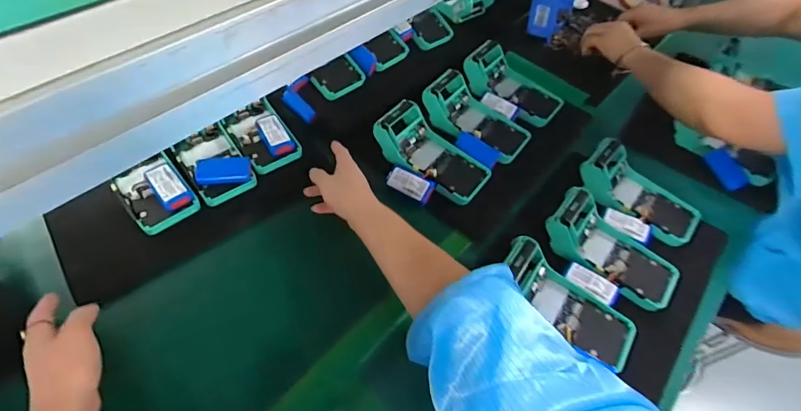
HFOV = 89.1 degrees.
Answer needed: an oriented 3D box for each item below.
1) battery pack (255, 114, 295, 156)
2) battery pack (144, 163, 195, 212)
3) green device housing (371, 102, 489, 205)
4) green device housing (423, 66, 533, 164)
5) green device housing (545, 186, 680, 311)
[{"bbox_3d":[-0.184,-0.104,0.595,0.037,0.017,0.071,-27,60,-22],"label":"battery pack"},{"bbox_3d":[-0.303,-0.025,0.534,0.034,0.024,0.070,-36,64,-27],"label":"battery pack"},{"bbox_3d":[0.047,-0.079,0.587,0.168,0.059,0.083,32,57,17],"label":"green device housing"},{"bbox_3d":[0.119,-0.137,0.646,0.174,0.054,0.088,37,58,6],"label":"green device housing"},{"bbox_3d":[0.278,0.052,0.530,0.166,0.060,0.082,38,59,21],"label":"green device housing"}]

